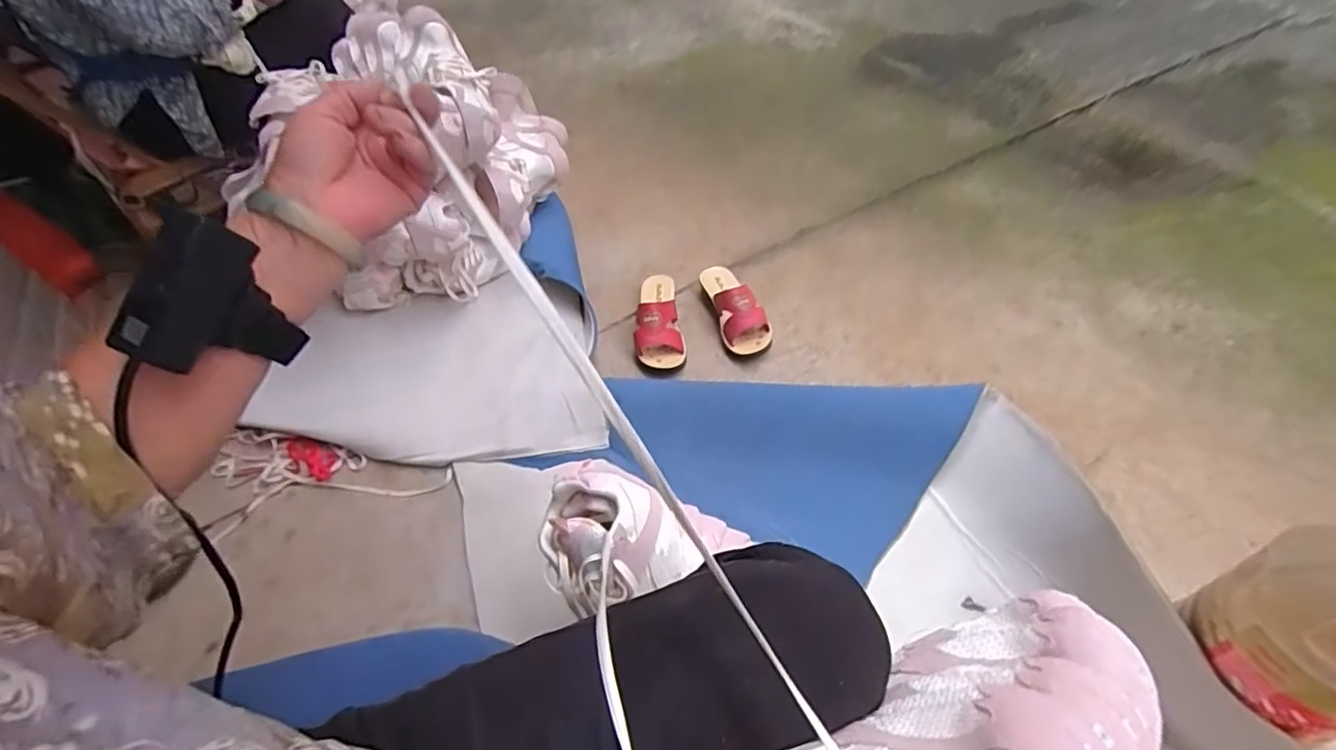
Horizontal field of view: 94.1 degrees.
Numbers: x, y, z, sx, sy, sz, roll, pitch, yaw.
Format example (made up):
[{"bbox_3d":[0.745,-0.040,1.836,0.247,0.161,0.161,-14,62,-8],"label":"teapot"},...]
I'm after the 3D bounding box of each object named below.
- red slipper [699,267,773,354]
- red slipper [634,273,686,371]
[{"bbox_3d":[0.122,-0.131,1.128,0.082,0.076,0.212,-13,49,-5],"label":"red slipper"},{"bbox_3d":[-0.021,-0.107,1.134,0.085,0.070,0.213,-7,49,0],"label":"red slipper"}]

